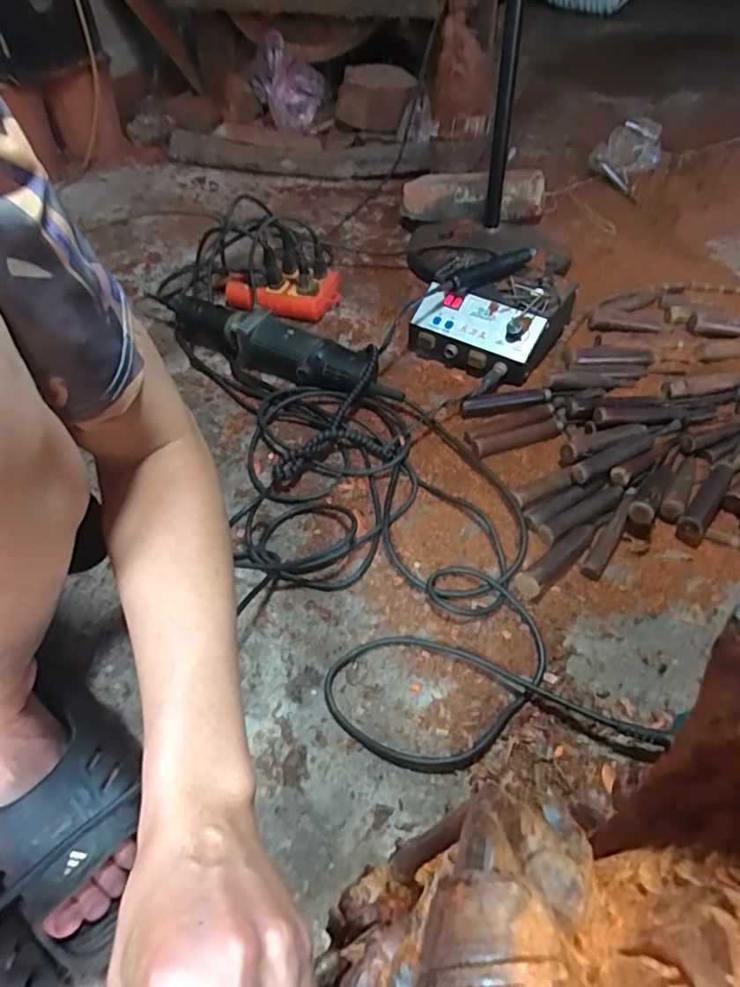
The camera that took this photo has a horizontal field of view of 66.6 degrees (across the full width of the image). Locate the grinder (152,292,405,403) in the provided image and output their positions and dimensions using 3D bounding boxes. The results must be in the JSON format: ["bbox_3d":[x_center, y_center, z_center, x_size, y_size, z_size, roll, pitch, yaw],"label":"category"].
[{"bbox_3d":[-0.134,-0.214,0.808,0.406,0.066,0.075,23,55,21],"label":"grinder"}]

